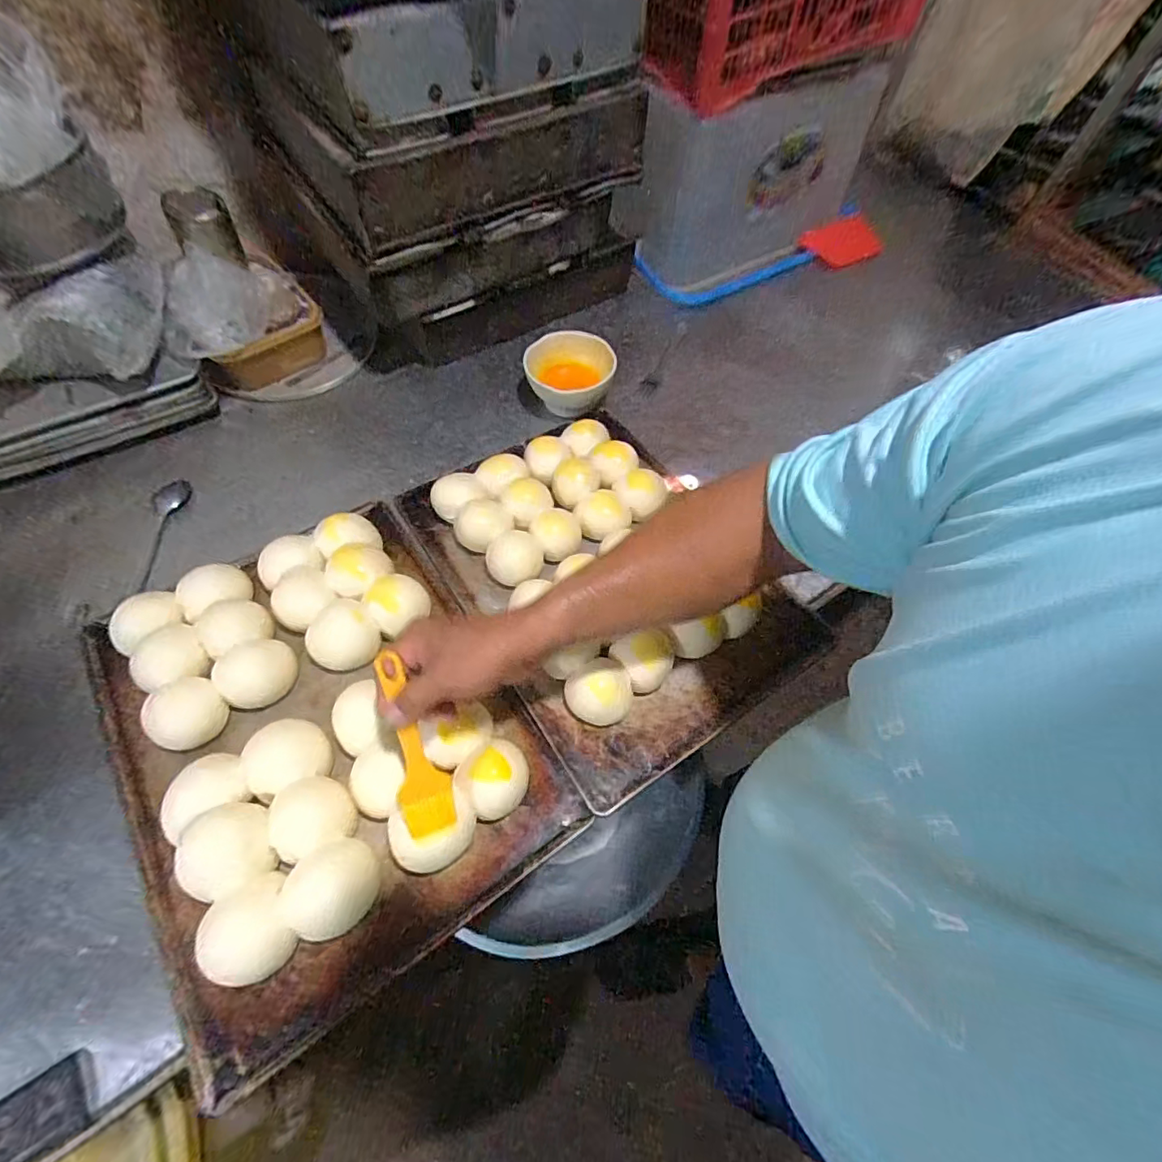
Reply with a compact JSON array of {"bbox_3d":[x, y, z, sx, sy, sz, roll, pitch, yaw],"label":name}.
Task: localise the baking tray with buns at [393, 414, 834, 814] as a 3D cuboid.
[{"bbox_3d":[0.027,-0.026,0.616,0.329,0.046,0.446,-28,64,-21],"label":"baking tray with buns"}]

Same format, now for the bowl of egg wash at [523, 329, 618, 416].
[{"bbox_3d":[-0.013,-0.290,0.756,0.124,0.064,0.118,2,57,-3],"label":"bowl of egg wash"}]

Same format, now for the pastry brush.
[{"bbox_3d":[-0.134,0.127,0.420,0.038,0.021,0.149,-15,98,-14],"label":"pastry brush"}]

